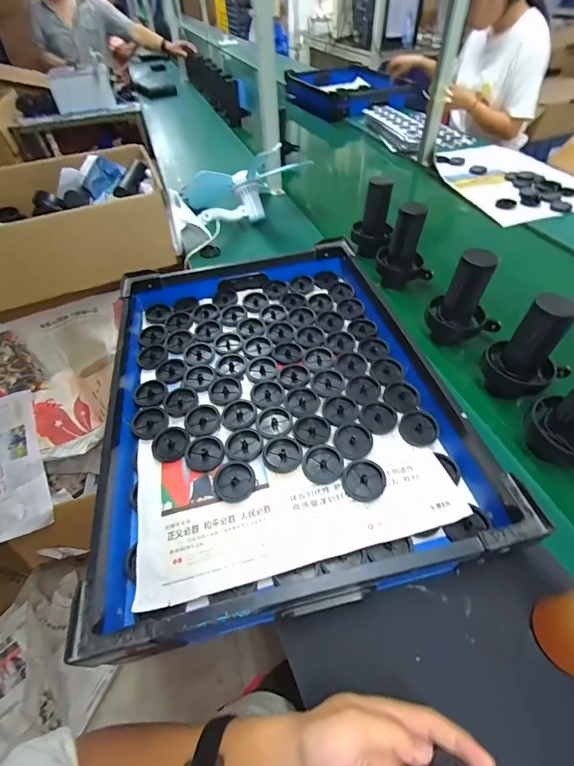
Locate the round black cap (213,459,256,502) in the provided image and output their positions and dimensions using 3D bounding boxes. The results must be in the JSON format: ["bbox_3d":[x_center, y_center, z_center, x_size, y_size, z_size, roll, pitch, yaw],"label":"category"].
[{"bbox_3d":[-0.068,0.125,0.464,0.051,0.007,0.055,-2,49,2],"label":"round black cap"}]

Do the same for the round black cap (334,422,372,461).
[{"bbox_3d":[0.090,0.080,0.491,0.050,0.010,0.052,-2,49,2],"label":"round black cap"}]

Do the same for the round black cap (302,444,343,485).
[{"bbox_3d":[0.046,0.106,0.470,0.049,0.010,0.053,-2,49,2],"label":"round black cap"}]

